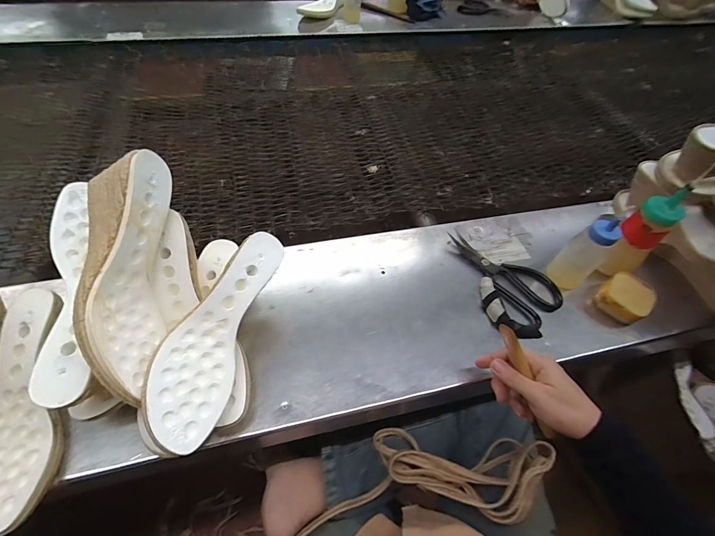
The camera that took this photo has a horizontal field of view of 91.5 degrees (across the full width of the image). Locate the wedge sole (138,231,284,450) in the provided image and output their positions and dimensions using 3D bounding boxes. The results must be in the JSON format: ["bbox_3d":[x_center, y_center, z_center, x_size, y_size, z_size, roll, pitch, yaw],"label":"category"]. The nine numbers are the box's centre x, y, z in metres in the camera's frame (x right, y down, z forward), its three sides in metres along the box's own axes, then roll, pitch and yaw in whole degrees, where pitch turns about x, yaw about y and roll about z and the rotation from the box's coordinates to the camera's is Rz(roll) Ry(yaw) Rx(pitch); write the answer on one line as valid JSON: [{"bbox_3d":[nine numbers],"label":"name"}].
[{"bbox_3d":[-0.147,0.062,0.371,0.076,0.055,0.227,30,64,-19],"label":"wedge sole"}]

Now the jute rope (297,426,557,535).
[{"bbox_3d":[0.065,0.307,0.479,0.371,0.084,0.156,-14,57,-14],"label":"jute rope"}]

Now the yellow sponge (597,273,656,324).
[{"bbox_3d":[0.382,0.041,0.499,0.061,0.051,0.062,-35,64,-25],"label":"yellow sponge"}]

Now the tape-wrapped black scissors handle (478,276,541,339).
[{"bbox_3d":[0.205,0.061,0.488,0.043,0.027,0.106,-32,63,-24],"label":"tape-wrapped black scissors handle"}]

